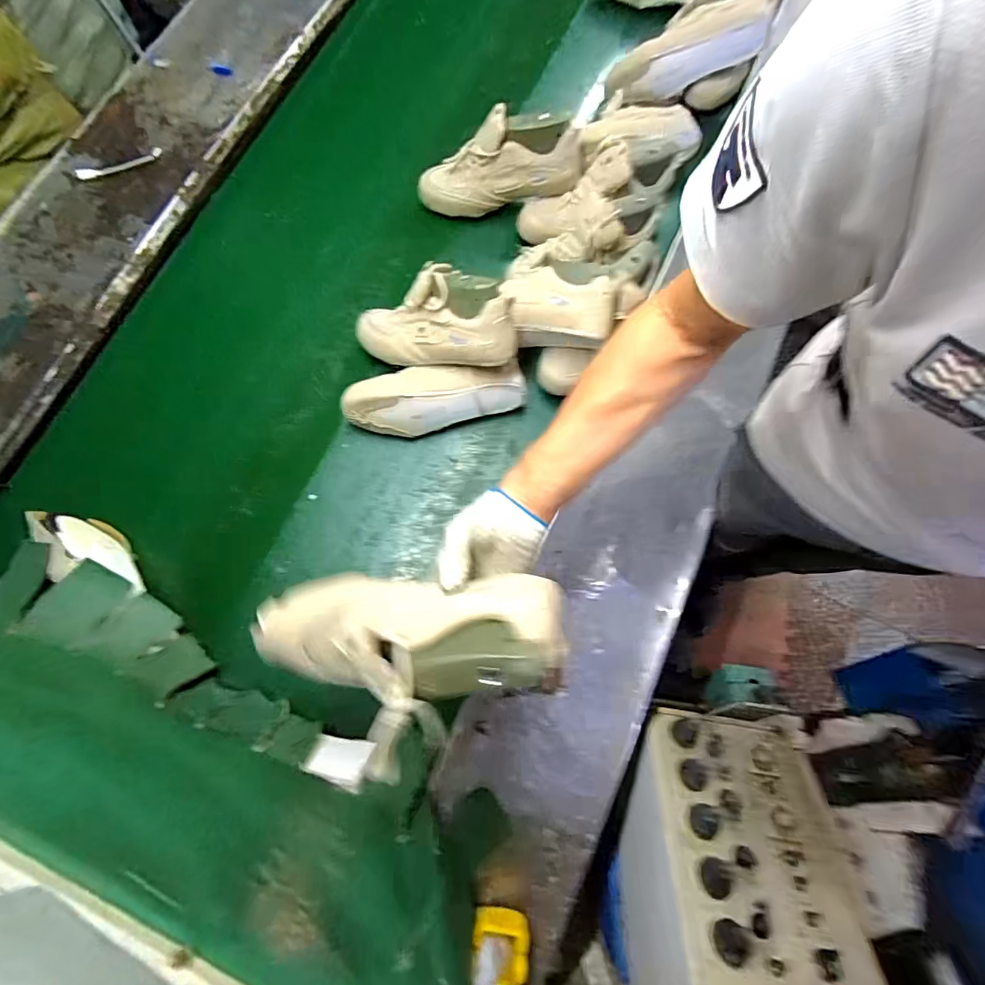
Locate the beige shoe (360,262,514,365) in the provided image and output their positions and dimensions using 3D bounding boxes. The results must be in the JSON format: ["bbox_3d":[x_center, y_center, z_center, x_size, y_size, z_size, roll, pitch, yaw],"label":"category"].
[{"bbox_3d":[-0.102,-0.256,0.710,0.273,0.101,0.116,5,75,28],"label":"beige shoe"}]

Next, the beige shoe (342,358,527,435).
[{"bbox_3d":[-0.087,-0.151,0.743,0.275,0.077,0.084,-13,78,-5],"label":"beige shoe"}]

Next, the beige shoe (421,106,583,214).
[{"bbox_3d":[0.007,-0.542,0.797,0.270,0.119,0.074,-7,76,18],"label":"beige shoe"}]

